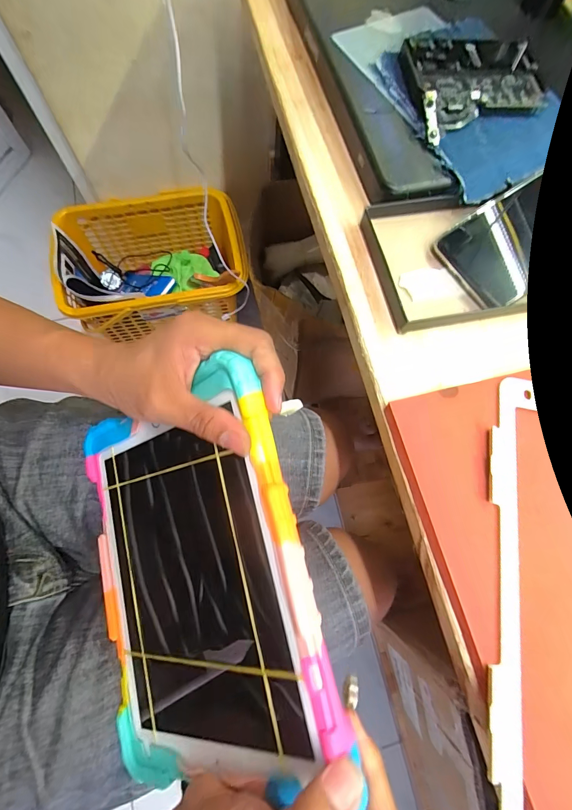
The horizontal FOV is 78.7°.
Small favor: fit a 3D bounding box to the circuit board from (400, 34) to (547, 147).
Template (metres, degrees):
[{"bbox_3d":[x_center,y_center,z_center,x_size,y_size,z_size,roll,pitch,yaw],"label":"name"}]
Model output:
[{"bbox_3d":[0.142,-0.245,0.262,0.096,0.017,0.083,-14,73,-7],"label":"circuit board"}]

